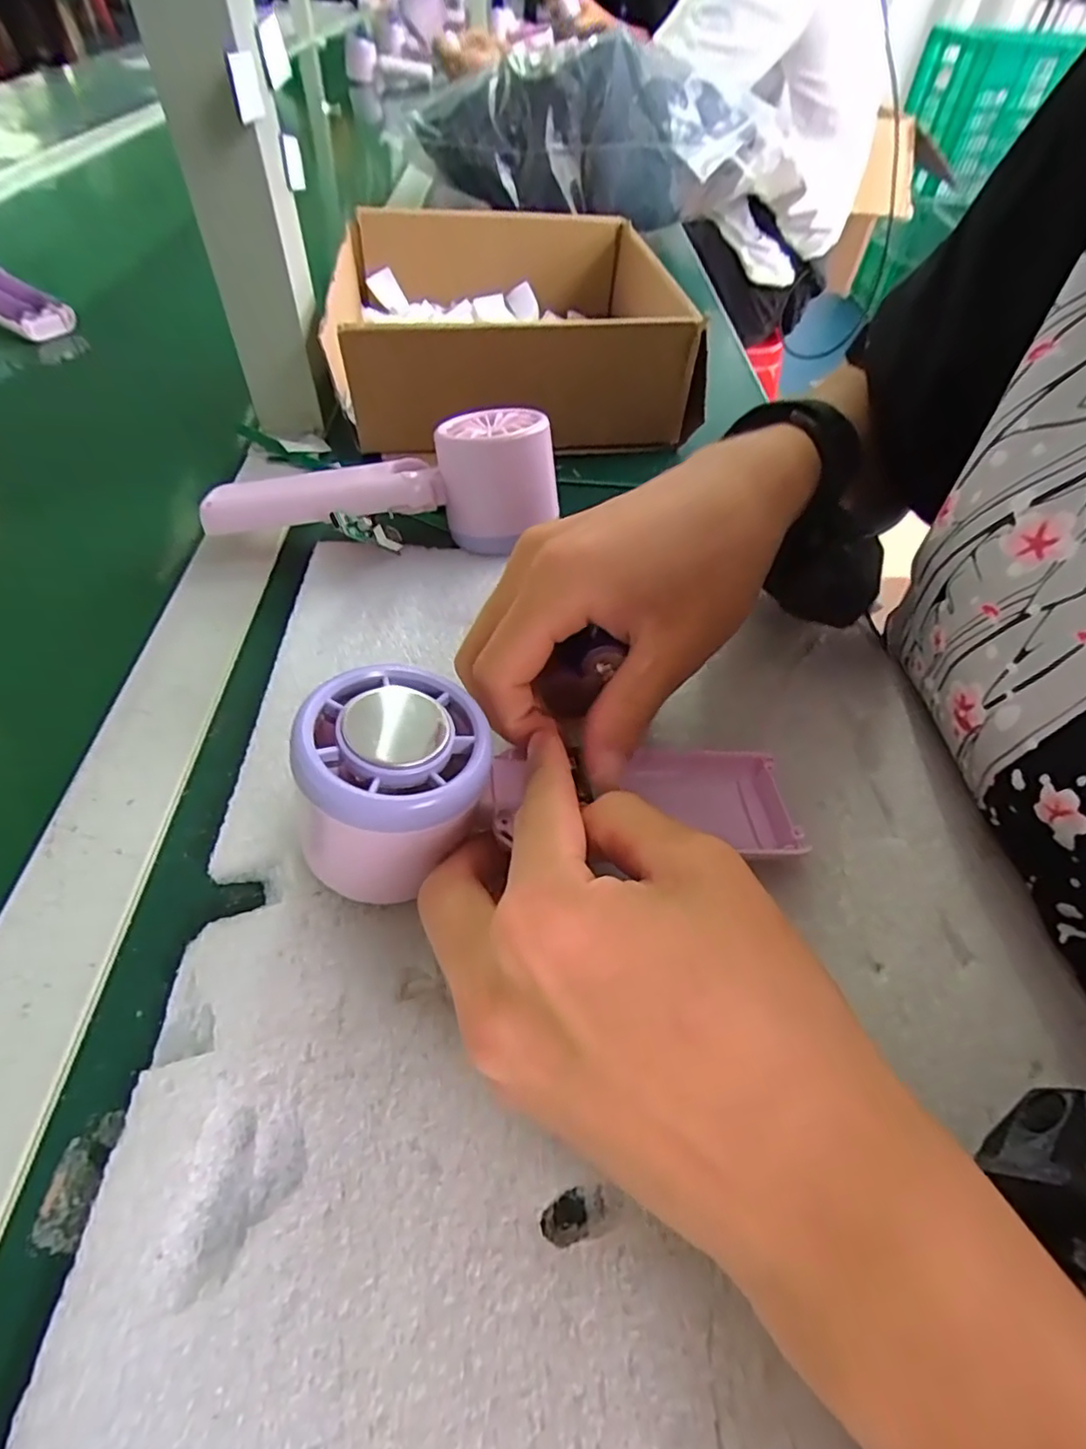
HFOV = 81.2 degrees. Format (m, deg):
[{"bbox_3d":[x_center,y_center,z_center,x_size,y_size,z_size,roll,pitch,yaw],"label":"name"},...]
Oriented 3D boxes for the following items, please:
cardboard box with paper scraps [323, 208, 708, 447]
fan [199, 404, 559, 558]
[{"bbox_3d":[-0.011,-0.274,0.428,0.237,0.068,0.232,-3,52,-4],"label":"cardboard box with paper scraps"},{"bbox_3d":[-0.076,-0.117,0.308,0.164,0.053,0.056,-3,52,-4],"label":"fan"}]

